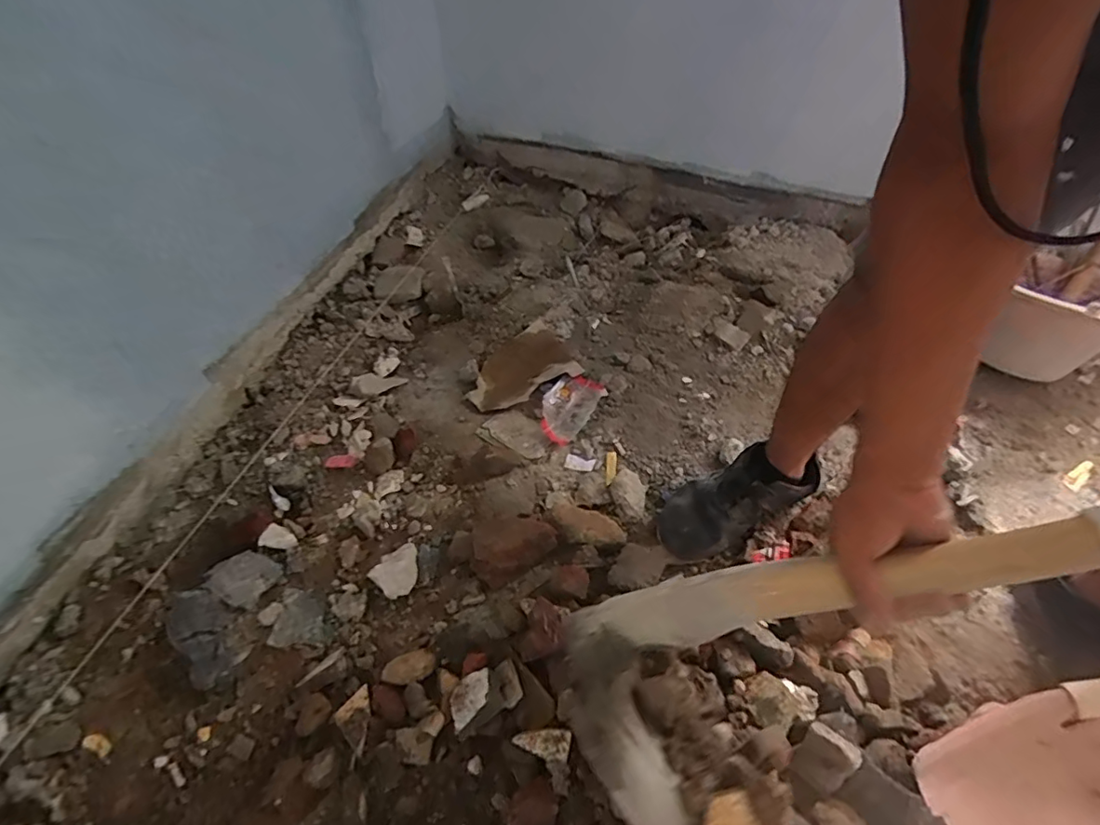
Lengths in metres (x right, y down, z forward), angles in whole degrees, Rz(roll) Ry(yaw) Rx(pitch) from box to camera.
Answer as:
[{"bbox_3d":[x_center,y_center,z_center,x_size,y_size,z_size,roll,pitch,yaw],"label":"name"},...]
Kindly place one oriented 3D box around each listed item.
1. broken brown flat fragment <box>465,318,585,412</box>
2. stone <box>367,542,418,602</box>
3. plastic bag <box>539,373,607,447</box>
[{"bbox_3d":[-0.061,-0.088,0.973,0.207,0.012,0.143,-28,61,-20],"label":"broken brown flat fragment"},{"bbox_3d":[-0.213,0.219,0.750,0.062,0.034,0.070,37,62,21],"label":"stone"},{"bbox_3d":[0.030,-0.012,0.923,0.088,0.012,0.139,29,59,17],"label":"plastic bag"}]

